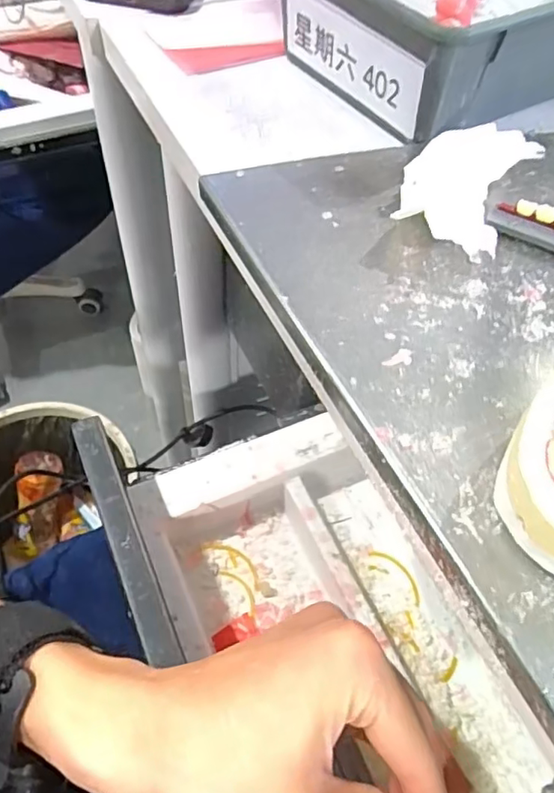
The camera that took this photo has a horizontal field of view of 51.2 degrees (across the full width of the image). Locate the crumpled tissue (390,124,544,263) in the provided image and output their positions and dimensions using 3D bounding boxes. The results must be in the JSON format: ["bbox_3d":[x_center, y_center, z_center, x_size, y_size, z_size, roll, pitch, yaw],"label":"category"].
[{"bbox_3d":[0.089,-0.101,0.273,0.048,0.026,0.060,31,58,18],"label":"crumpled tissue"}]

